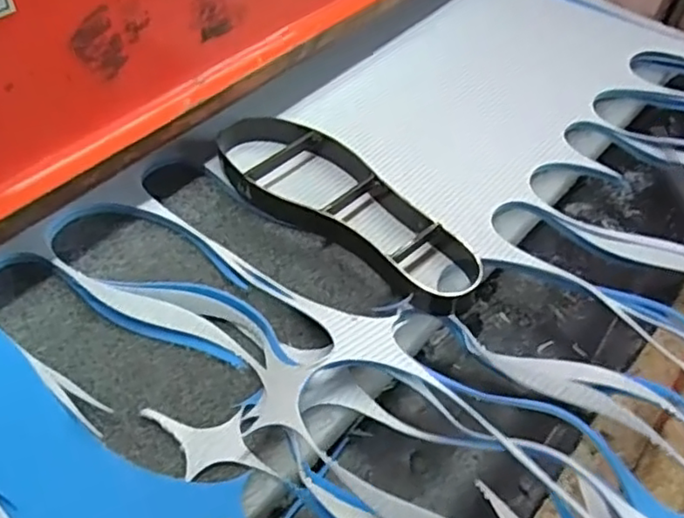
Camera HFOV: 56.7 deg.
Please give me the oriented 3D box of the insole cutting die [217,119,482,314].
[{"bbox_3d":[0.002,-0.044,0.582,0.275,0.045,0.111,35,58,23],"label":"insole cutting die"}]

